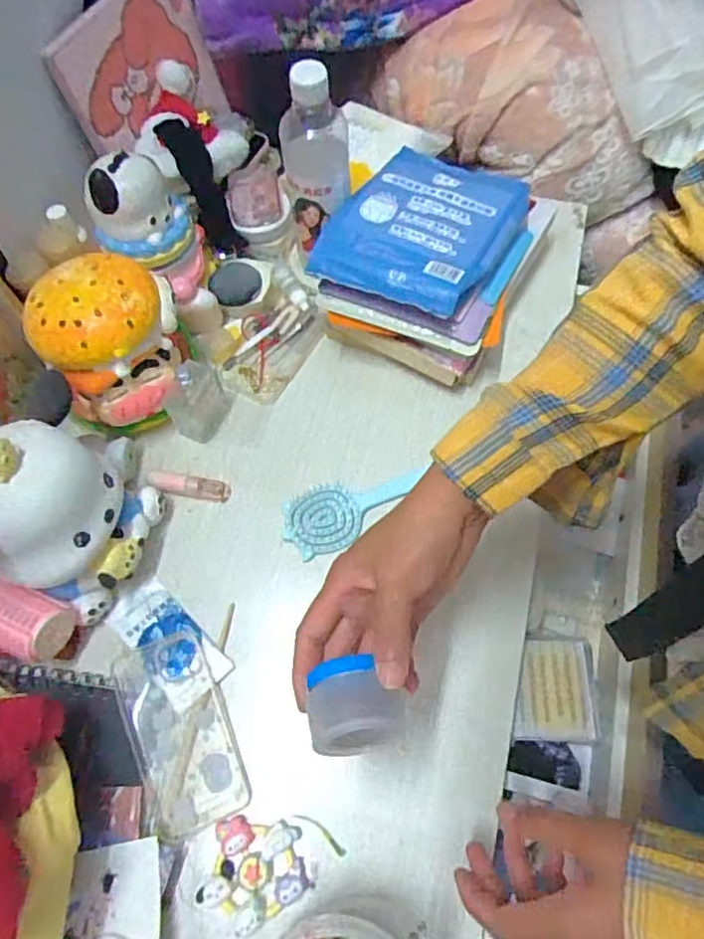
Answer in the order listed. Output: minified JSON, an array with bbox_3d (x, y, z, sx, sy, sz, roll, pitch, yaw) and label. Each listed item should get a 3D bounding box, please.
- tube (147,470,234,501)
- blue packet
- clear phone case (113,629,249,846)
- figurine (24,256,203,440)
[{"bbox_3d":[-0.157,0.015,0.602,0.078,0.013,0.020,10,66,6],"label":"tube"},{"bbox_3d":[0.072,-0.240,0.611,0.156,0.026,0.197,28,69,14],"label":"blue packet"},{"bbox_3d":[-0.144,0.215,0.515,0.077,0.009,0.150,-20,73,-14],"label":"clear phone case"},{"bbox_3d":[-0.215,-0.115,0.580,0.131,0.134,0.113,-31,68,-12],"label":"figurine"}]

